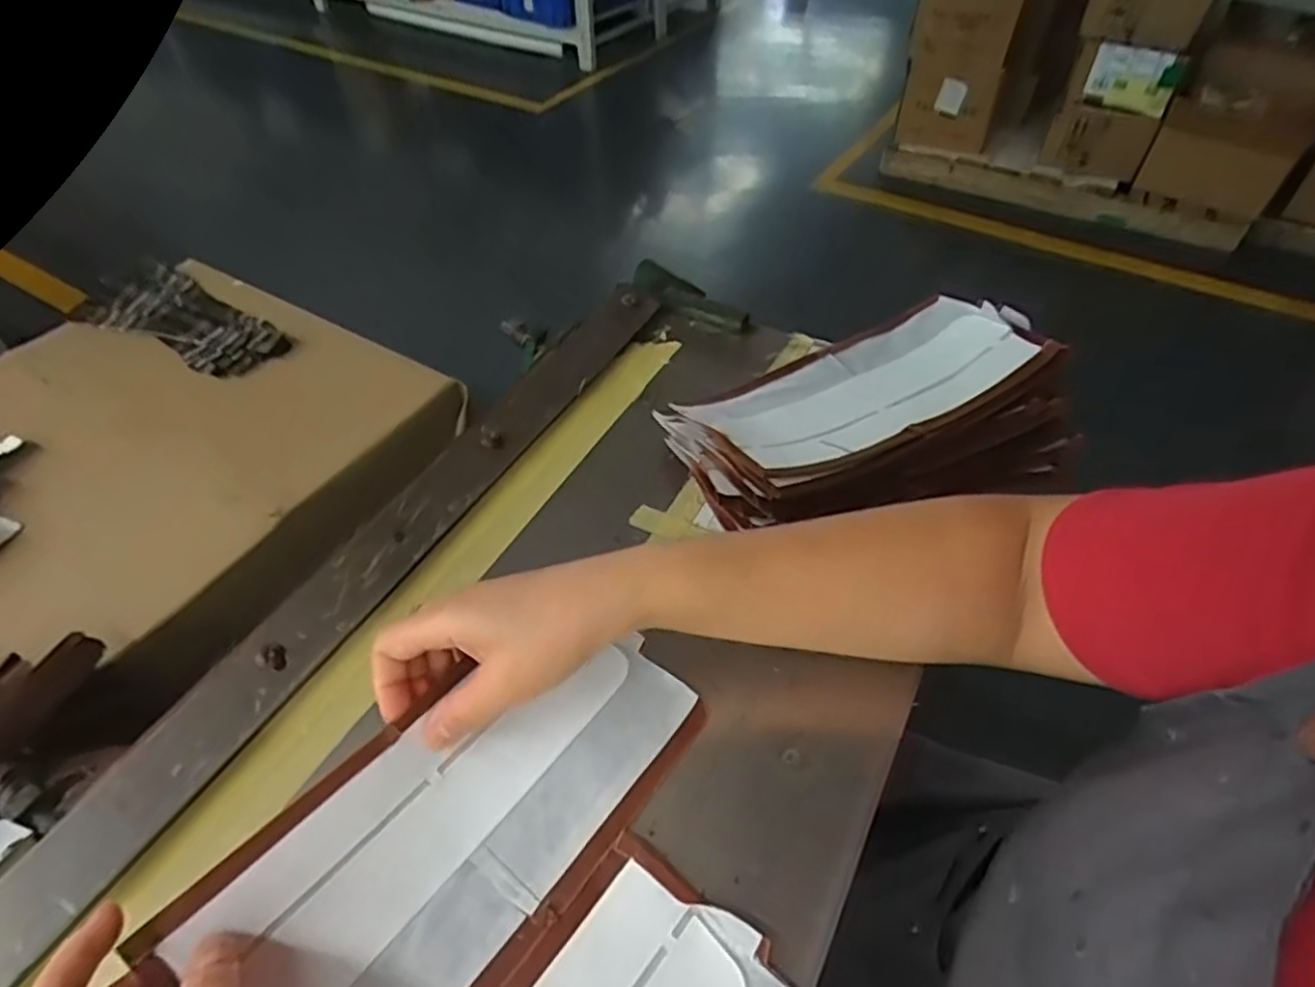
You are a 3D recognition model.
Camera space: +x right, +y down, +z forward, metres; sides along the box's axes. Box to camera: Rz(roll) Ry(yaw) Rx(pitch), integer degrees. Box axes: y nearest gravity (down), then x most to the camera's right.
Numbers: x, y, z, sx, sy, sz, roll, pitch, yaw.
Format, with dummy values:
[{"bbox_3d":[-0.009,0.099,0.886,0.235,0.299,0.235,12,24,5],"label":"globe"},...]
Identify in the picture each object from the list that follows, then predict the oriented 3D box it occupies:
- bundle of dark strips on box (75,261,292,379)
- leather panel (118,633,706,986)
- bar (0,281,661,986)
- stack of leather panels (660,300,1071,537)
[{"bbox_3d":[-0.546,-0.207,0.826,0.289,0.019,0.116,22,52,19],"label":"bundle of dark strips on box"},{"bbox_3d":[-0.081,0.141,0.317,0.108,0.022,0.219,41,56,13],"label":"leather panel"},{"bbox_3d":[-0.156,0.026,0.415,0.040,0.017,0.566,22,53,19],"label":"bar"},{"bbox_3d":[0.132,-0.052,0.458,0.247,0.062,0.138,-16,50,-12],"label":"stack of leather panels"}]

